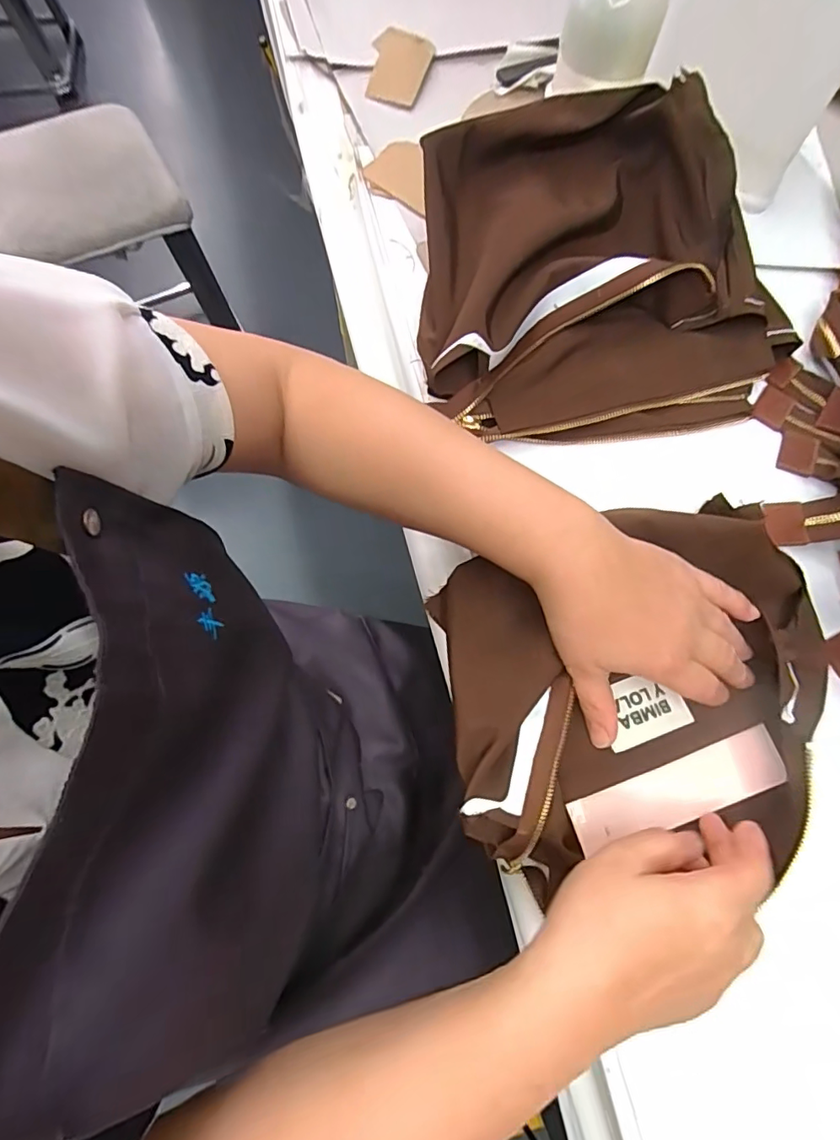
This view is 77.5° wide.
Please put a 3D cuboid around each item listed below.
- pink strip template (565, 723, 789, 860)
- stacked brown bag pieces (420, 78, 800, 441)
[{"bbox_3d":[0.168,0.143,0.338,0.150,0.007,0.035,-17,62,-11],"label":"pink strip template"},{"bbox_3d":[0.143,-0.230,0.406,0.283,0.048,0.251,-4,93,-9],"label":"stacked brown bag pieces"}]

